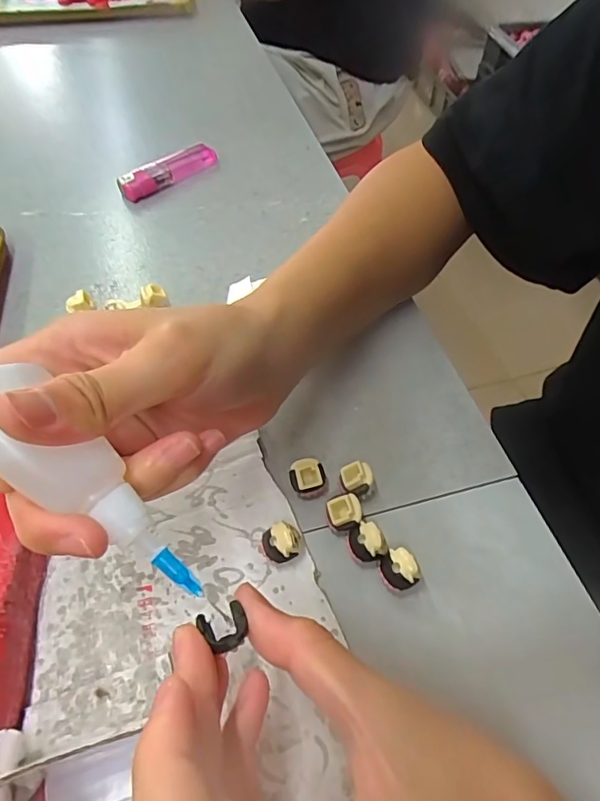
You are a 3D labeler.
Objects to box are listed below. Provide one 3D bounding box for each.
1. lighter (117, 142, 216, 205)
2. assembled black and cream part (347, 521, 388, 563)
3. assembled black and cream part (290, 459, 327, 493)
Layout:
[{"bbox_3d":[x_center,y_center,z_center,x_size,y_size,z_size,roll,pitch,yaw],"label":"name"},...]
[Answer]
[{"bbox_3d":[-0.099,-0.177,0.392,0.084,0.015,0.019,-38,63,-25],"label":"lighter"},{"bbox_3d":[0.028,0.062,0.219,0.013,0.015,0.016,-14,56,-11],"label":"assembled black and cream part"},{"bbox_3d":[0.004,0.035,0.237,0.016,0.010,0.016,2,53,-3],"label":"assembled black and cream part"}]

